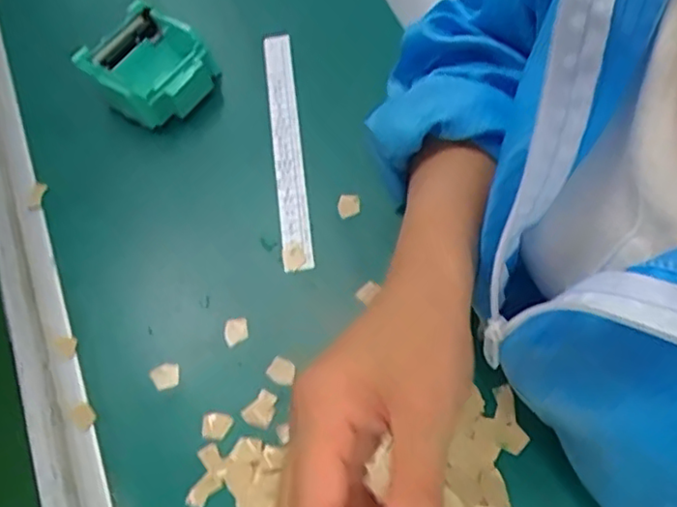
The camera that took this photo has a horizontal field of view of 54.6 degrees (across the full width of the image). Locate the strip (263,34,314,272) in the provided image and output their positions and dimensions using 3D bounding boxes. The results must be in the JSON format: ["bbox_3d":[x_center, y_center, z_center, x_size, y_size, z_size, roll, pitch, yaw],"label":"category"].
[{"bbox_3d":[-0.037,-0.082,0.473,0.021,0.006,0.208,-3,61,-9],"label":"strip"}]

